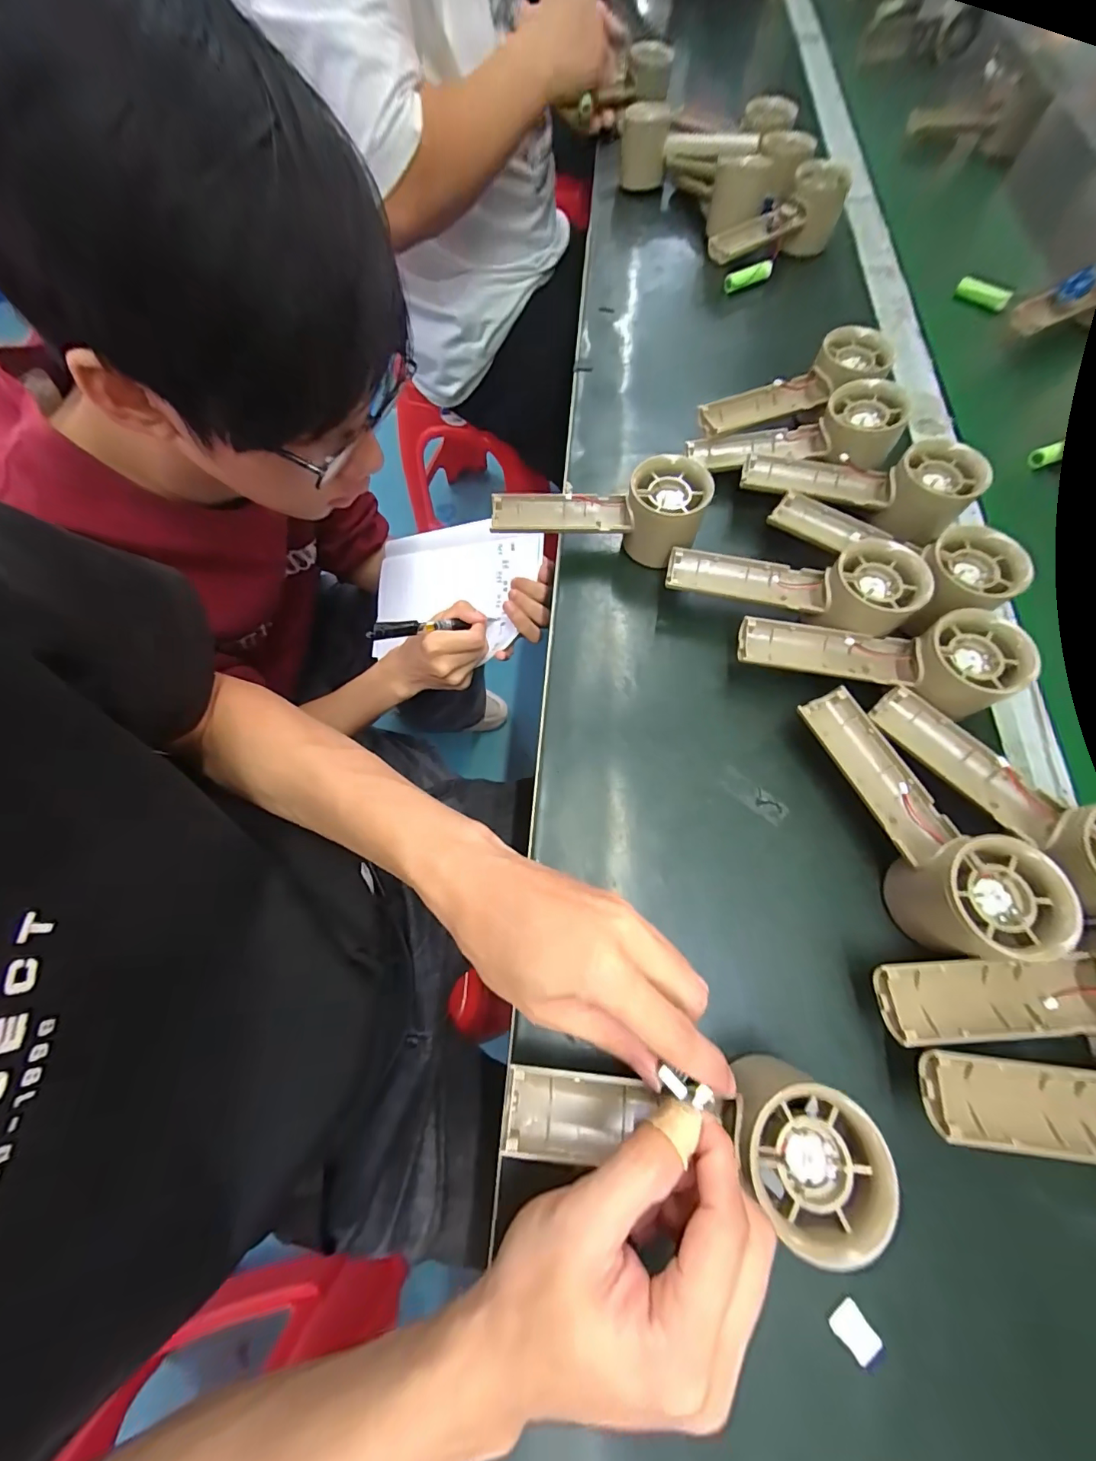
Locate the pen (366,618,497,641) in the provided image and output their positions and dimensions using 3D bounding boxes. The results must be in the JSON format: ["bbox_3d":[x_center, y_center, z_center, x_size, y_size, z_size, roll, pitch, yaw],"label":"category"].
[{"bbox_3d":[-0.111,-0.106,0.471,0.145,0.014,0.014,-20,65,-40],"label":"pen"}]

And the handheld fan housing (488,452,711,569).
[{"bbox_3d":[0.037,-0.166,0.356,0.151,0.061,0.062,14,70,7],"label":"handheld fan housing"}]

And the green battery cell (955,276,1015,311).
[{"bbox_3d":[0.450,-0.452,0.484,0.051,0.017,0.017,27,71,11],"label":"green battery cell"}]

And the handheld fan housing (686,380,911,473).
[{"bbox_3d":[0.194,-0.229,0.374,0.154,0.038,0.061,-1,67,16],"label":"handheld fan housing"}]

